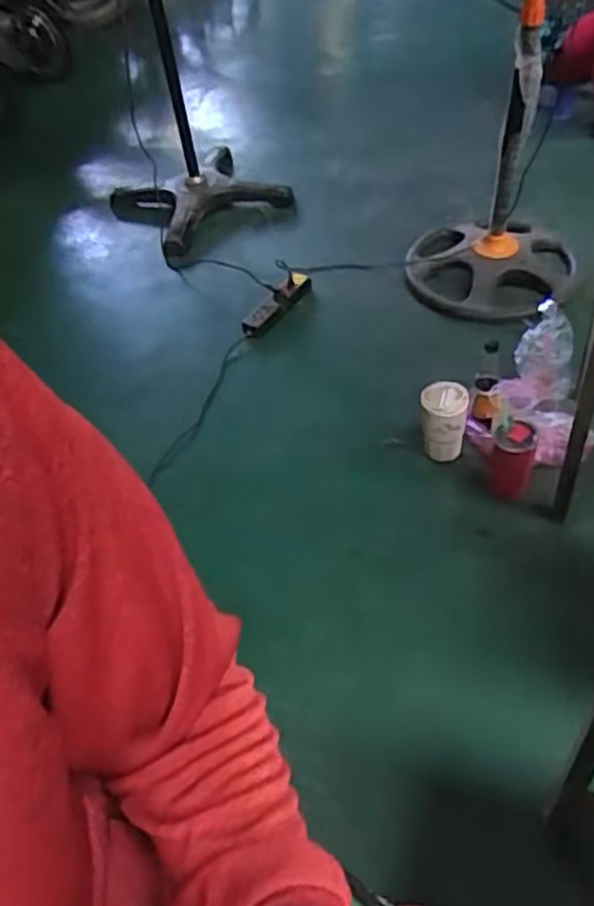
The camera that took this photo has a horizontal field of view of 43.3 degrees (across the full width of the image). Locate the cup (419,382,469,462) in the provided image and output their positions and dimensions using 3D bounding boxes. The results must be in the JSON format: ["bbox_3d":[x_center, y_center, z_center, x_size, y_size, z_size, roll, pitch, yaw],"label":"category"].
[{"bbox_3d":[0.299,-0.056,1.529,0.087,0.151,0.091,-5,47,5],"label":"cup"}]

